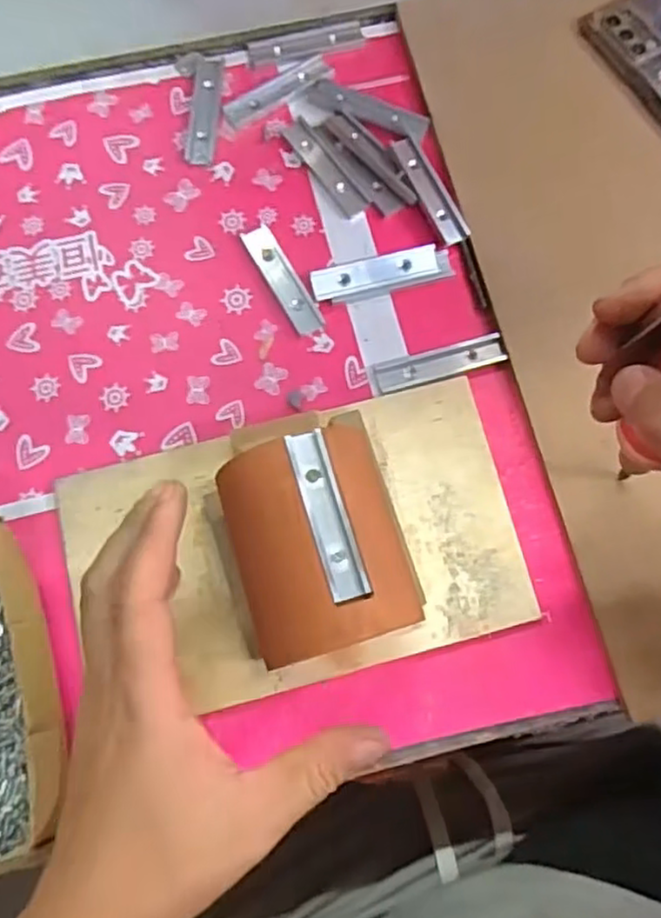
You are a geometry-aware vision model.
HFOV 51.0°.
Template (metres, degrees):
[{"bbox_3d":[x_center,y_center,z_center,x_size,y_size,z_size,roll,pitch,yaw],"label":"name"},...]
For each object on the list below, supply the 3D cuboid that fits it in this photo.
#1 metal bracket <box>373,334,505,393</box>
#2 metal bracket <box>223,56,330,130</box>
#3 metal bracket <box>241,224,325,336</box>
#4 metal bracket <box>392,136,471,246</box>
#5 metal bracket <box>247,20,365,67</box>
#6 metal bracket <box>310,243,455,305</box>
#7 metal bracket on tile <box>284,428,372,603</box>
[{"bbox_3d":[0.067,-0.059,0.425,0.080,0.004,0.021,-16,78,-5],"label":"metal bracket"},{"bbox_3d":[-0.036,-0.250,0.467,0.078,0.004,0.021,-31,79,-8],"label":"metal bracket"},{"bbox_3d":[-0.030,-0.113,0.437,0.019,0.004,0.079,-28,79,-7],"label":"metal bracket"},{"bbox_3d":[0.064,-0.172,0.443,0.019,0.009,0.076,-27,79,-7],"label":"metal bracket"},{"bbox_3d":[-0.017,-0.286,0.477,0.079,0.005,0.023,-13,78,-4],"label":"metal bracket"},{"bbox_3d":[0.032,-0.117,0.435,0.087,0.008,0.023,-14,78,-4],"label":"metal bracket"},{"bbox_3d":[-0.002,0.025,0.317,0.018,0.004,0.079,-13,74,-18],"label":"metal bracket on tile"}]

